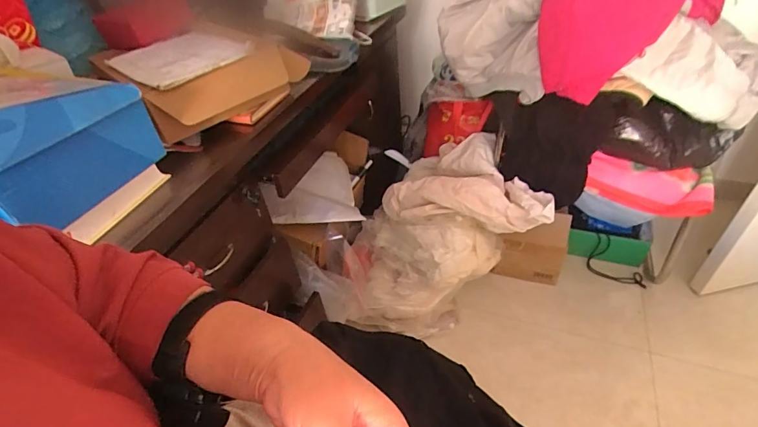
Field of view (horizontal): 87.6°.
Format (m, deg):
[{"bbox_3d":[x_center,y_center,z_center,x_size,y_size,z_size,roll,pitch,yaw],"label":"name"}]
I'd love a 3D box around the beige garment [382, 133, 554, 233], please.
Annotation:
[{"bbox_3d":[0.279,-0.092,1.245,0.472,0.171,0.382,9,44,17],"label":"beige garment"}]

